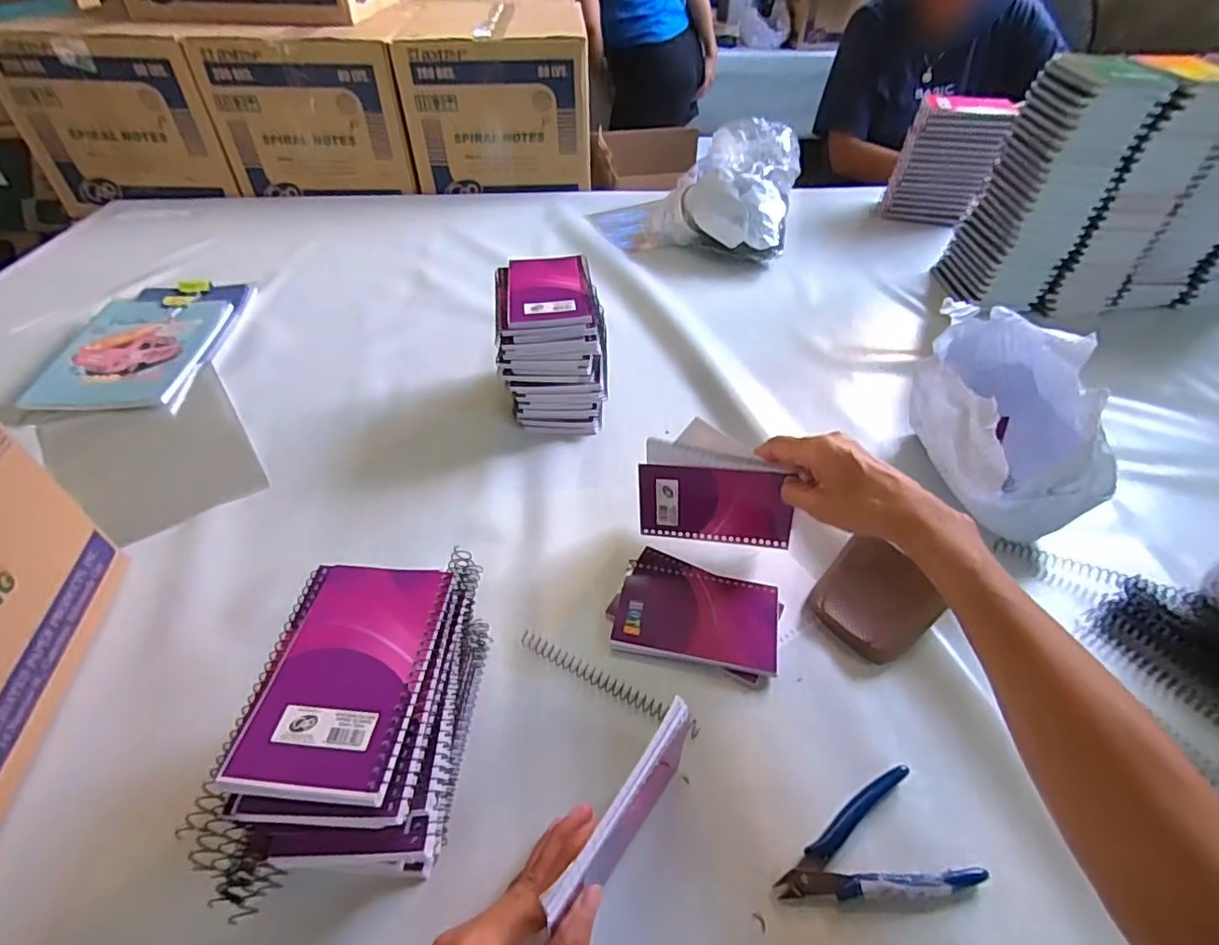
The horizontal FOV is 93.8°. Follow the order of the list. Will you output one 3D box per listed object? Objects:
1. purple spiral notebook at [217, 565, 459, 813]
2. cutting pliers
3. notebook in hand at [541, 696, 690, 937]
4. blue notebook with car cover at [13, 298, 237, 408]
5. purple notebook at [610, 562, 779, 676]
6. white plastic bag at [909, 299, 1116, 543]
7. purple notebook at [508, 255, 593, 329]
[{"bbox_3d":[-0.145,0.109,0.320,0.083,0.007,0.132,2,45,3],"label":"purple spiral notebook"},{"bbox_3d":[0.160,0.237,0.350,0.116,0.012,0.069,-17,48,-16],"label":"cutting pliers"},{"bbox_3d":[0.011,0.198,0.333,0.013,0.099,0.128,26,51,24],"label":"notebook in hand"},{"bbox_3d":[-0.588,-0.153,0.711,0.153,0.009,0.217,1,47,-7],"label":"blue notebook with car cover"},{"bbox_3d":[0.073,0.116,0.471,0.128,0.008,0.085,7,46,8],"label":"purple notebook"},{"bbox_3d":[0.372,-0.051,0.542,0.139,0.144,0.209,0,45,1],"label":"white plastic bag"},{"bbox_3d":[-0.062,-0.191,0.591,0.084,0.010,0.132,-4,45,-5],"label":"purple notebook"}]

